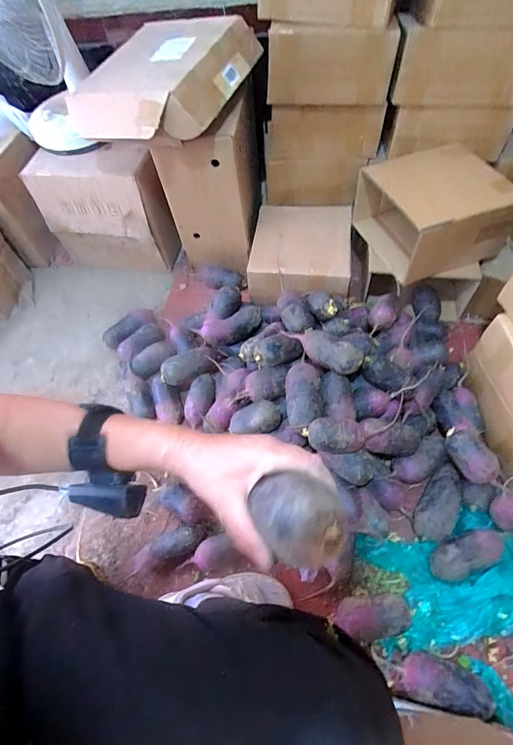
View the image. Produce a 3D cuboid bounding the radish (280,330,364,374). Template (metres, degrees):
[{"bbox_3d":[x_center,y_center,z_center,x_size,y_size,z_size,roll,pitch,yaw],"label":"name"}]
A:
[{"bbox_3d":[0.120,-0.045,0.734,0.174,0.058,0.049,28,64,20],"label":"radish"}]

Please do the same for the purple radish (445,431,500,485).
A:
[{"bbox_3d":[0.403,0.157,0.698,0.060,0.049,0.101,-24,60,-10],"label":"purple radish"}]

